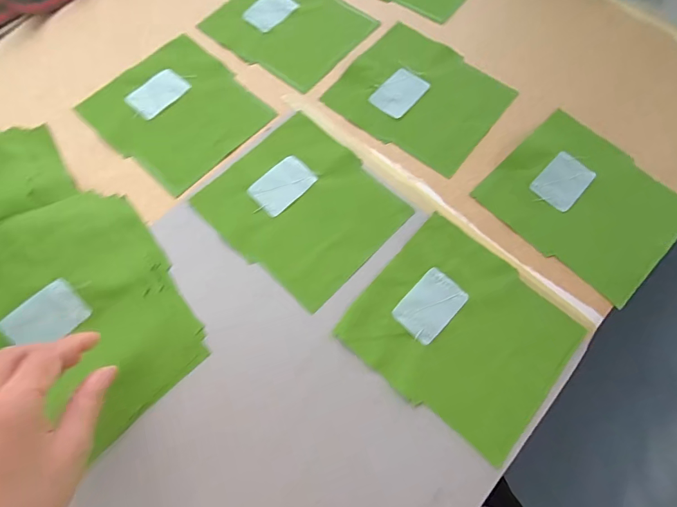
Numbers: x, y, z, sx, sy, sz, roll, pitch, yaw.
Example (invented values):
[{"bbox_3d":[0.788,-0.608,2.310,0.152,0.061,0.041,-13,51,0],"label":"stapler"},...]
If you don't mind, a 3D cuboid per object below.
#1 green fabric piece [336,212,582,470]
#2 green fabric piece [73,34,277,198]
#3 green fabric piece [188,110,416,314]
[{"bbox_3d":[0.106,0.064,0.338,0.164,0.007,0.148,40,74,13],"label":"green fabric piece"},{"bbox_3d":[-0.172,-0.154,0.422,0.160,0.006,0.146,41,74,13],"label":"green fabric piece"},{"bbox_3d":[-0.034,-0.047,0.381,0.162,0.004,0.145,43,75,14],"label":"green fabric piece"}]

